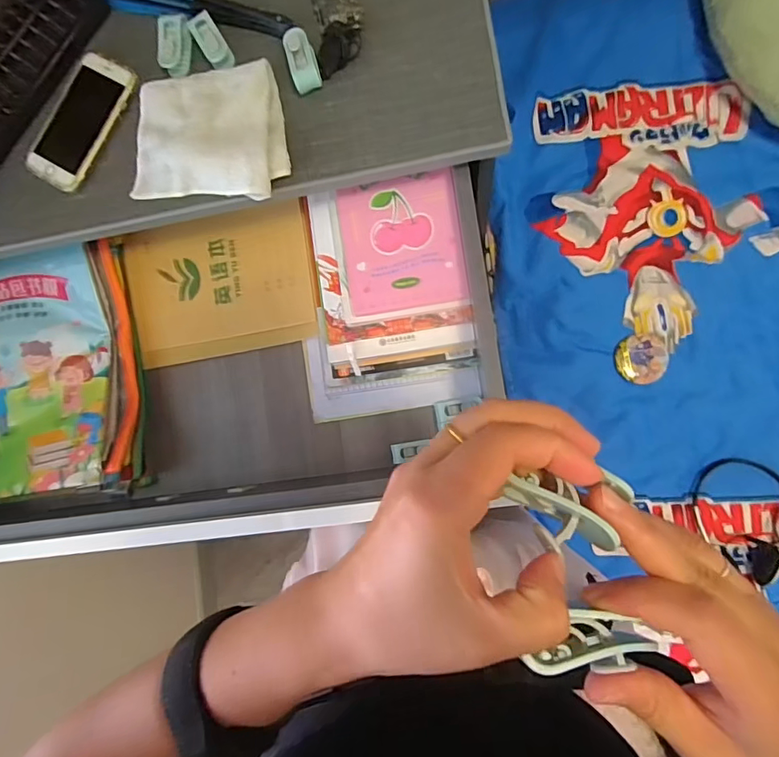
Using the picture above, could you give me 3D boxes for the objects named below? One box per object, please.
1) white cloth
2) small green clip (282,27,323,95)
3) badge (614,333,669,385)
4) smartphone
[{"bbox_3d":[-0.177,-0.239,0.490,0.161,0.030,0.122,2,86,8],"label":"white cloth"},{"bbox_3d":[-0.084,-0.304,0.478,0.027,0.015,0.061,-17,84,7],"label":"small green clip"},{"bbox_3d":[0.364,-0.028,0.723,0.070,0.006,0.070,-1,86,8],"label":"badge"},{"bbox_3d":[-0.319,-0.265,0.519,0.071,0.006,0.140,31,91,9],"label":"smartphone"}]

